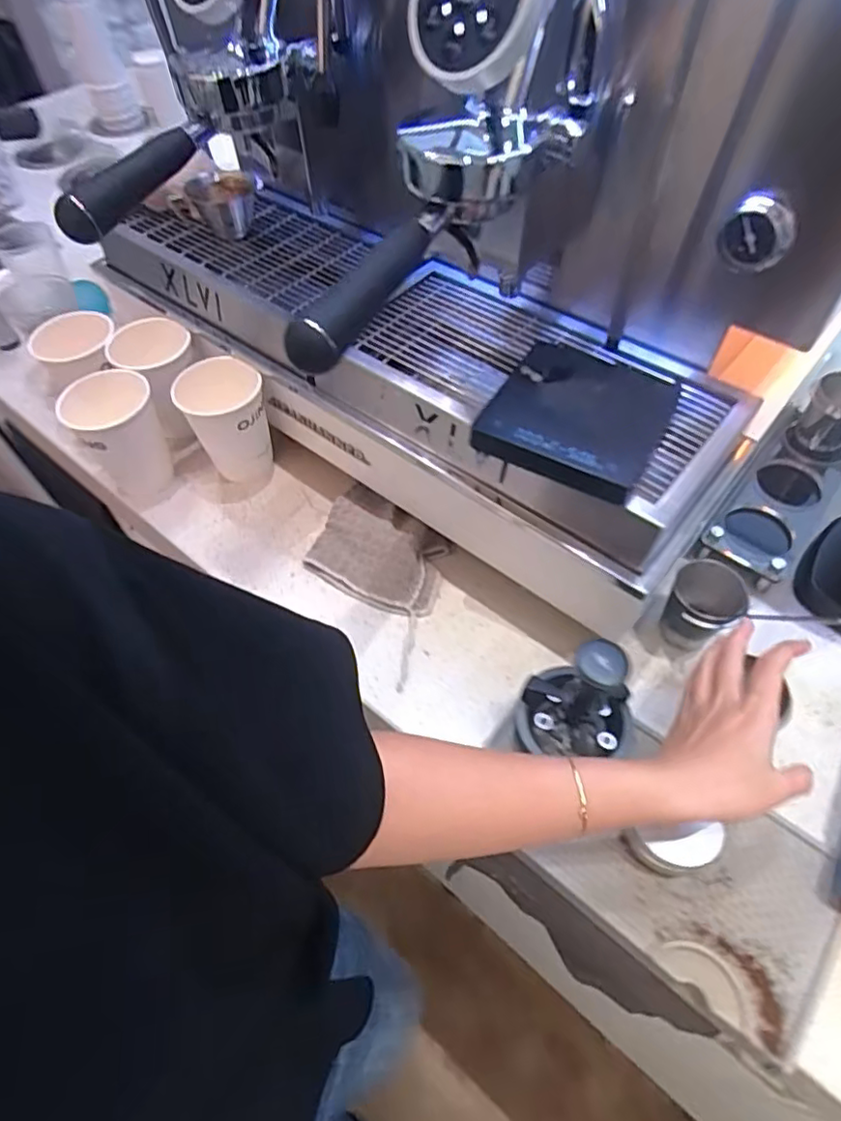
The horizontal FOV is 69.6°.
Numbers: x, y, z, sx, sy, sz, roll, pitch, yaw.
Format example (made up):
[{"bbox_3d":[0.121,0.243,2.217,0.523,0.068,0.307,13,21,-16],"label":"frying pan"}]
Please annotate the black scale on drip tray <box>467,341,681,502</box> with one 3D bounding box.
[{"bbox_3d":[0.125,-0.118,0.469,0.121,0.028,0.141,25,61,20],"label":"black scale on drip tray"}]

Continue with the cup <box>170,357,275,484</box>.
[{"bbox_3d":[-0.206,-0.150,0.663,0.082,0.111,0.086,-2,55,3],"label":"cup"}]

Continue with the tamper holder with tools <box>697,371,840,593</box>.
[{"bbox_3d":[0.366,-0.081,0.589,0.074,0.096,0.206,35,64,24],"label":"tamper holder with tools"}]

